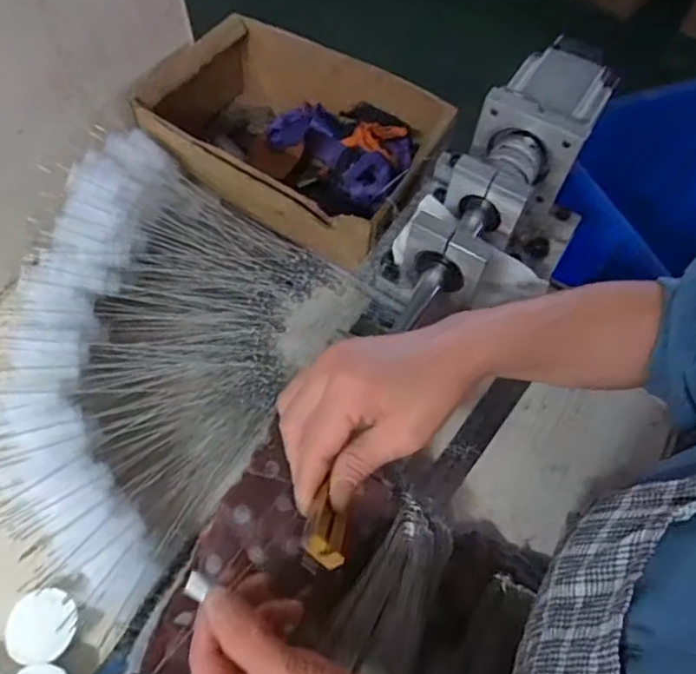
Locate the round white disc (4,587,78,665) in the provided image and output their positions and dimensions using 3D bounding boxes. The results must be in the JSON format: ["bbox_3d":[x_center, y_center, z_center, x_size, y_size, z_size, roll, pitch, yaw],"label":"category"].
[{"bbox_3d":[-0.216,0.202,0.406,0.044,0.011,0.046,2,60,-3],"label":"round white disc"}]

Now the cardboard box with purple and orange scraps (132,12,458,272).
[{"bbox_3d":[-0.059,-0.209,0.623,0.293,0.105,0.202,31,63,13],"label":"cardboard box with purple and orange scraps"}]

